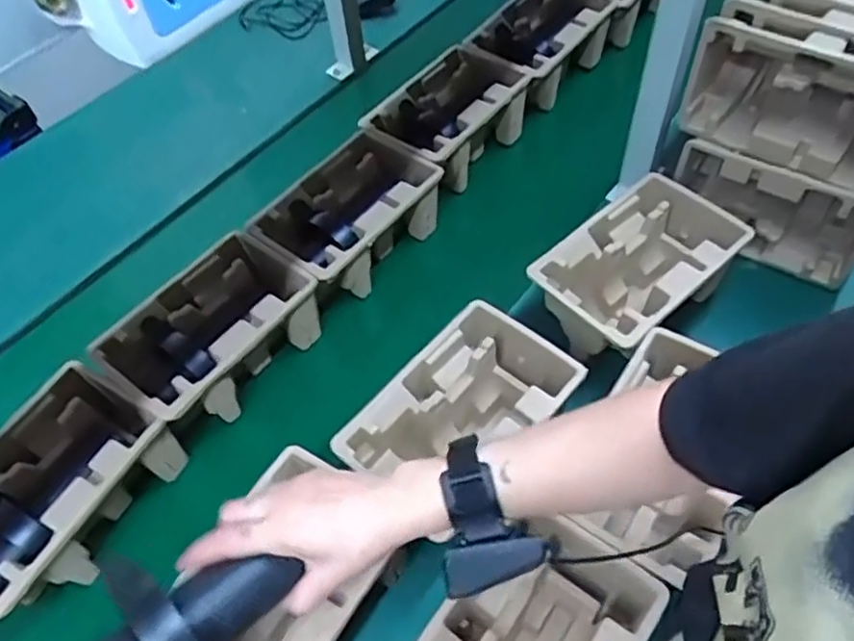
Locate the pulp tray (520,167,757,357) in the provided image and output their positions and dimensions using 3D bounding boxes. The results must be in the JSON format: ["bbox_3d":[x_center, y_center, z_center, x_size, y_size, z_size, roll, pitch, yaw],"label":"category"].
[{"bbox_3d":[0.240,-0.050,0.760,0.222,0.105,0.143,-39,61,-21],"label":"pulp tray"}]

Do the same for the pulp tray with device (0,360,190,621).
[{"bbox_3d":[-0.371,0.175,0.661,0.139,0.095,0.222,24,60,19],"label":"pulp tray with device"}]

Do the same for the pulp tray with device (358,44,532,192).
[{"bbox_3d":[0.029,-0.277,0.916,0.140,0.094,0.216,35,64,24],"label":"pulp tray with device"}]

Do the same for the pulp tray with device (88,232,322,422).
[{"bbox_3d":[-0.246,0.022,0.756,0.151,0.100,0.226,32,63,23],"label":"pulp tray with device"}]

